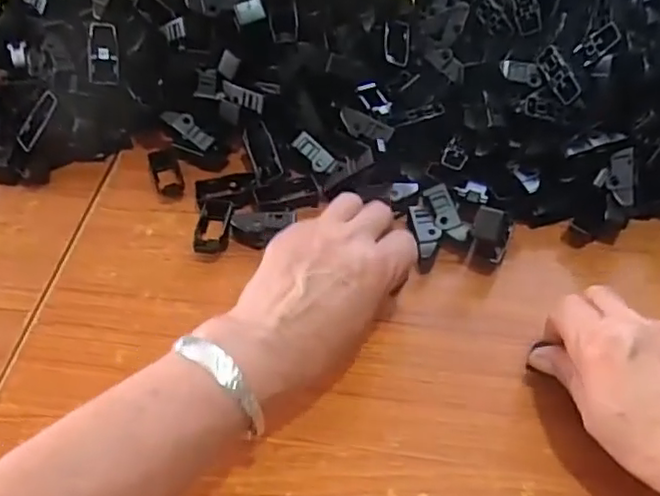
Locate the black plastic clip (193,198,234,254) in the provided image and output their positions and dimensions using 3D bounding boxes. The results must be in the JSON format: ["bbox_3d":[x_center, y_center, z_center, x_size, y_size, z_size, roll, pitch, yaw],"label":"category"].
[{"bbox_3d":[-0.088,-0.014,0.473,0.025,0.016,0.049,4,53,6],"label":"black plastic clip"}]

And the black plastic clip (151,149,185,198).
[{"bbox_3d":[-0.134,-0.064,0.512,0.023,0.011,0.048,-16,54,-9],"label":"black plastic clip"}]

